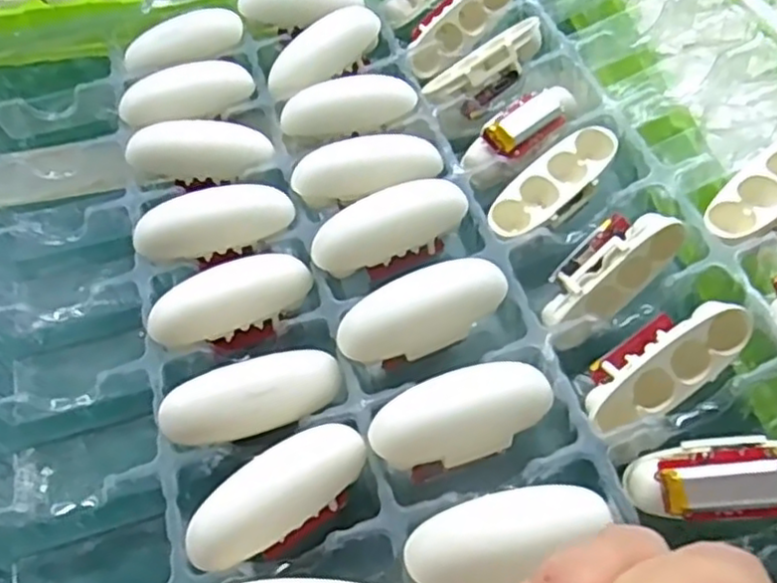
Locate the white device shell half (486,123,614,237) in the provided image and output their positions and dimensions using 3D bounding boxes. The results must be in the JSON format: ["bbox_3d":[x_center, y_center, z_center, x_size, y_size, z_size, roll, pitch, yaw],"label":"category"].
[{"bbox_3d":[0.070,-0.044,0.300,0.063,0.014,0.023,-41,62,-8],"label":"white device shell half"}]

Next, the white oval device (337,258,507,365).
[{"bbox_3d":[0.013,0.007,0.272,0.066,0.015,0.029,-20,97,-7],"label":"white oval device"}]

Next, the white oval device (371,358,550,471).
[{"bbox_3d":[0.025,0.044,0.250,0.065,0.014,0.030,-16,87,-13],"label":"white oval device"}]

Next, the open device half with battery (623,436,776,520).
[{"bbox_3d":[0.108,0.059,0.222,0.061,0.019,0.024,-8,54,14],"label":"open device half with battery"}]

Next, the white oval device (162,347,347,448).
[{"bbox_3d":[-0.050,0.038,0.256,0.064,0.019,0.024,-18,56,-9],"label":"white oval device"}]

